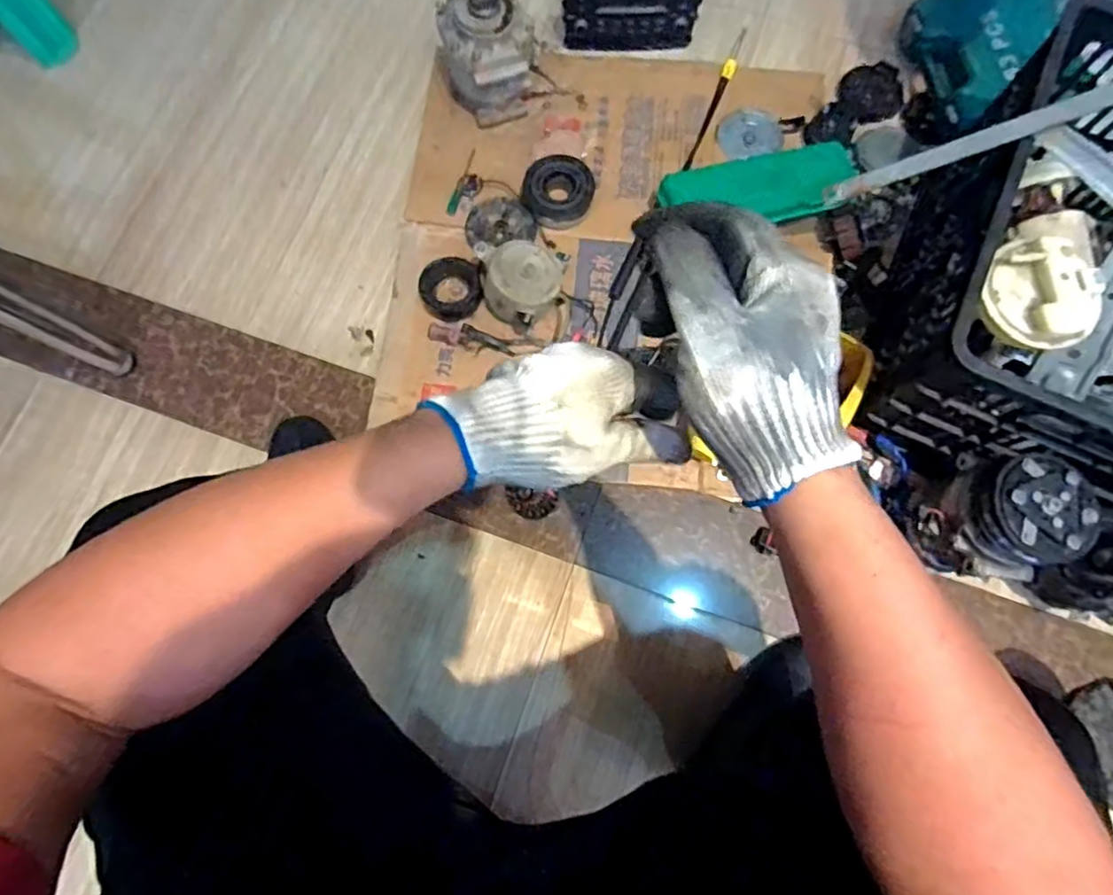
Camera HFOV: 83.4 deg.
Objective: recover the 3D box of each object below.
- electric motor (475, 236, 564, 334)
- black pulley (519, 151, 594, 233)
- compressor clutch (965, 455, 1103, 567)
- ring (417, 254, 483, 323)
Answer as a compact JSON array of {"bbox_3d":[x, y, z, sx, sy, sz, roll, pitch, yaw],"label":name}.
[{"bbox_3d":[-0.044,-0.225,0.870,0.113,0.060,0.123,-10,76,-15],"label":"electric motor"},{"bbox_3d":[0.001,-0.381,0.936,0.103,0.044,0.103,21,76,6],"label":"black pulley"},{"bbox_3d":[0.512,0.066,0.673,0.106,0.060,0.101,0,76,0],"label":"compressor clutch"},{"bbox_3d":[-0.151,-0.228,0.896,0.088,0.016,0.098,-18,75,-5],"label":"ring"}]

